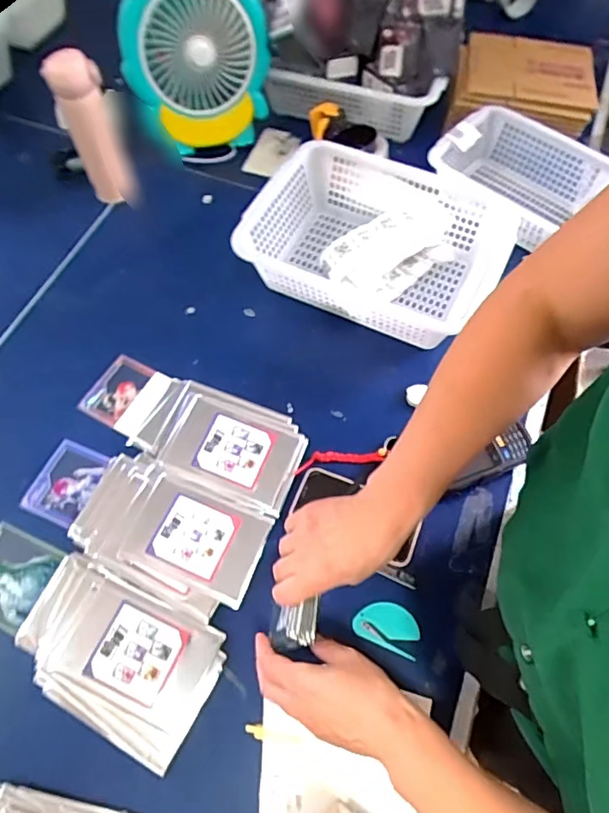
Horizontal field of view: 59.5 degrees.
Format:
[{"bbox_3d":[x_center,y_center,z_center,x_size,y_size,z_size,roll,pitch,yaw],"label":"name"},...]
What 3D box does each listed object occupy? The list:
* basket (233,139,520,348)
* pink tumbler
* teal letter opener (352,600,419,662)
[{"bbox_3d":[0.104,-0.237,0.790,0.361,0.096,0.251,18,63,9],"label":"basket"},{"bbox_3d":[-0.327,-0.421,0.821,0.073,0.215,0.061,-36,68,-18],"label":"pink tumbler"},{"bbox_3d":[0.093,0.242,0.591,0.071,0.008,0.048,20,63,10],"label":"teal letter opener"}]

